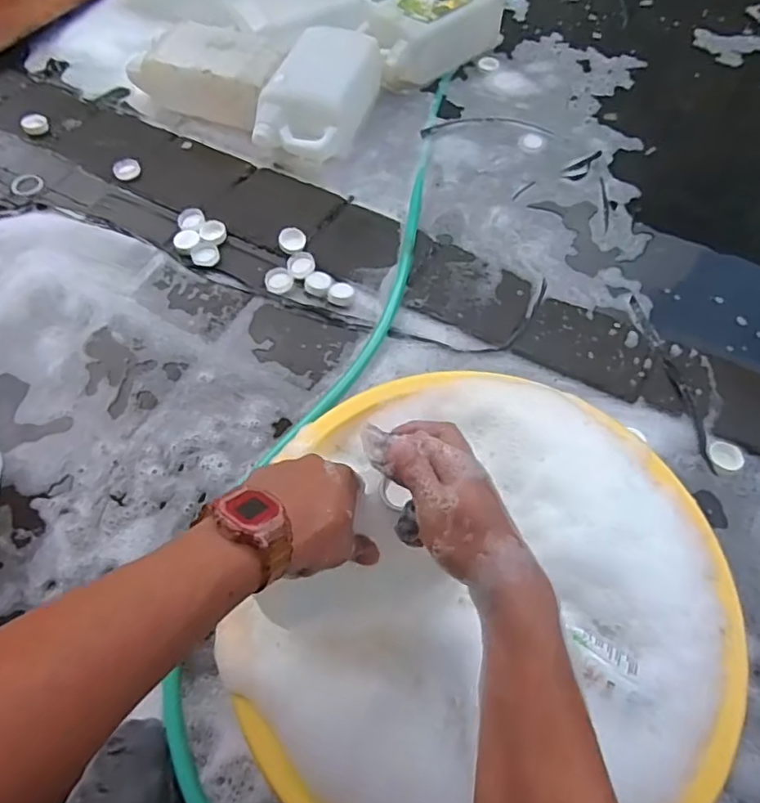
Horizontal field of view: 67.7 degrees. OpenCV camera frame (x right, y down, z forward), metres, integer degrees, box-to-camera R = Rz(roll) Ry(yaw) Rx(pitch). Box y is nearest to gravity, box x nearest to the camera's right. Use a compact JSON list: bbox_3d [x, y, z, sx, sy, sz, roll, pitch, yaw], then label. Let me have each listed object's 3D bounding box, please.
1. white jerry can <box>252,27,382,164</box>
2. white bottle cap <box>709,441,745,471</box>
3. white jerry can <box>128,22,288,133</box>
[{"bbox_3d":[-0.118,-0.633,1.169,0.173,0.114,0.315,16,62,9],"label":"white jerry can"},{"bbox_3d":[0.491,0.079,0.804,0.048,0.013,0.037,19,62,11],"label":"white bottle cap"},{"bbox_3d":[-0.342,-0.688,1.202,0.310,0.102,0.198,26,64,14],"label":"white jerry can"}]

